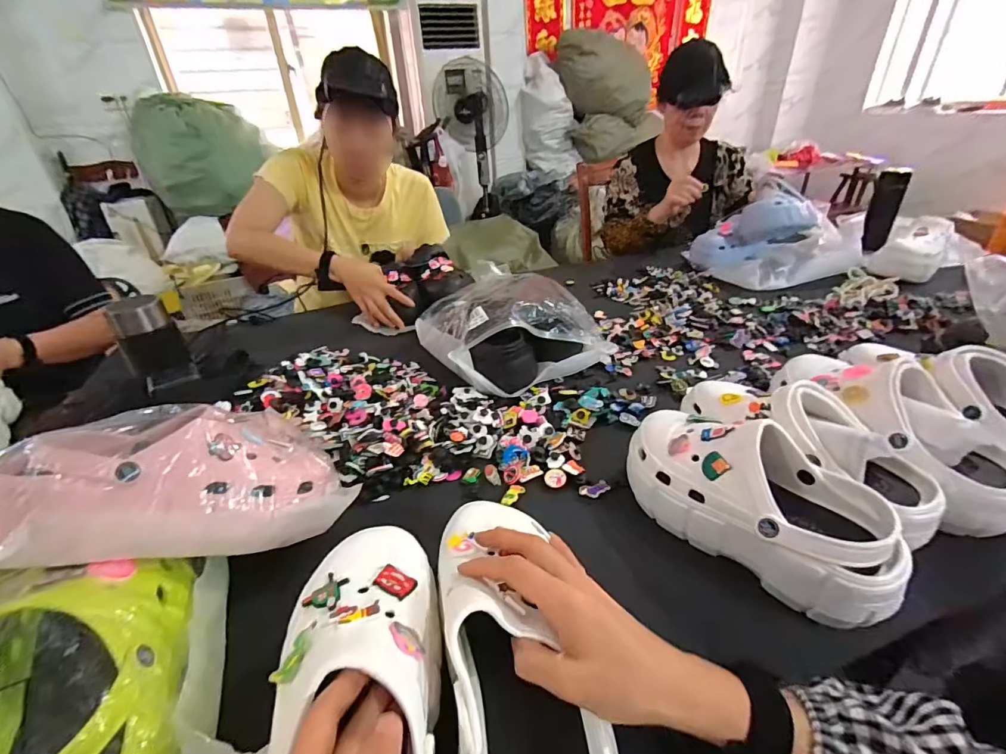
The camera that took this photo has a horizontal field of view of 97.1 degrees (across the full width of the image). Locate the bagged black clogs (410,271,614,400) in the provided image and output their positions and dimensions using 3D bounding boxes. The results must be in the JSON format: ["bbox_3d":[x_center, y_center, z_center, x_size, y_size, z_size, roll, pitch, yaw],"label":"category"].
[{"bbox_3d":[0.004,-0.104,0.775,0.253,0.122,0.285,-16,35,-20],"label":"bagged black clogs"}]

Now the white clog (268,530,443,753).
[{"bbox_3d":[-0.087,0.202,0.274,0.108,0.073,0.234,-11,45,-13],"label":"white clog"}]

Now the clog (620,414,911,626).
[{"bbox_3d":[0.234,0.112,0.429,0.097,0.103,0.247,-27,39,-33],"label":"clog"}]

